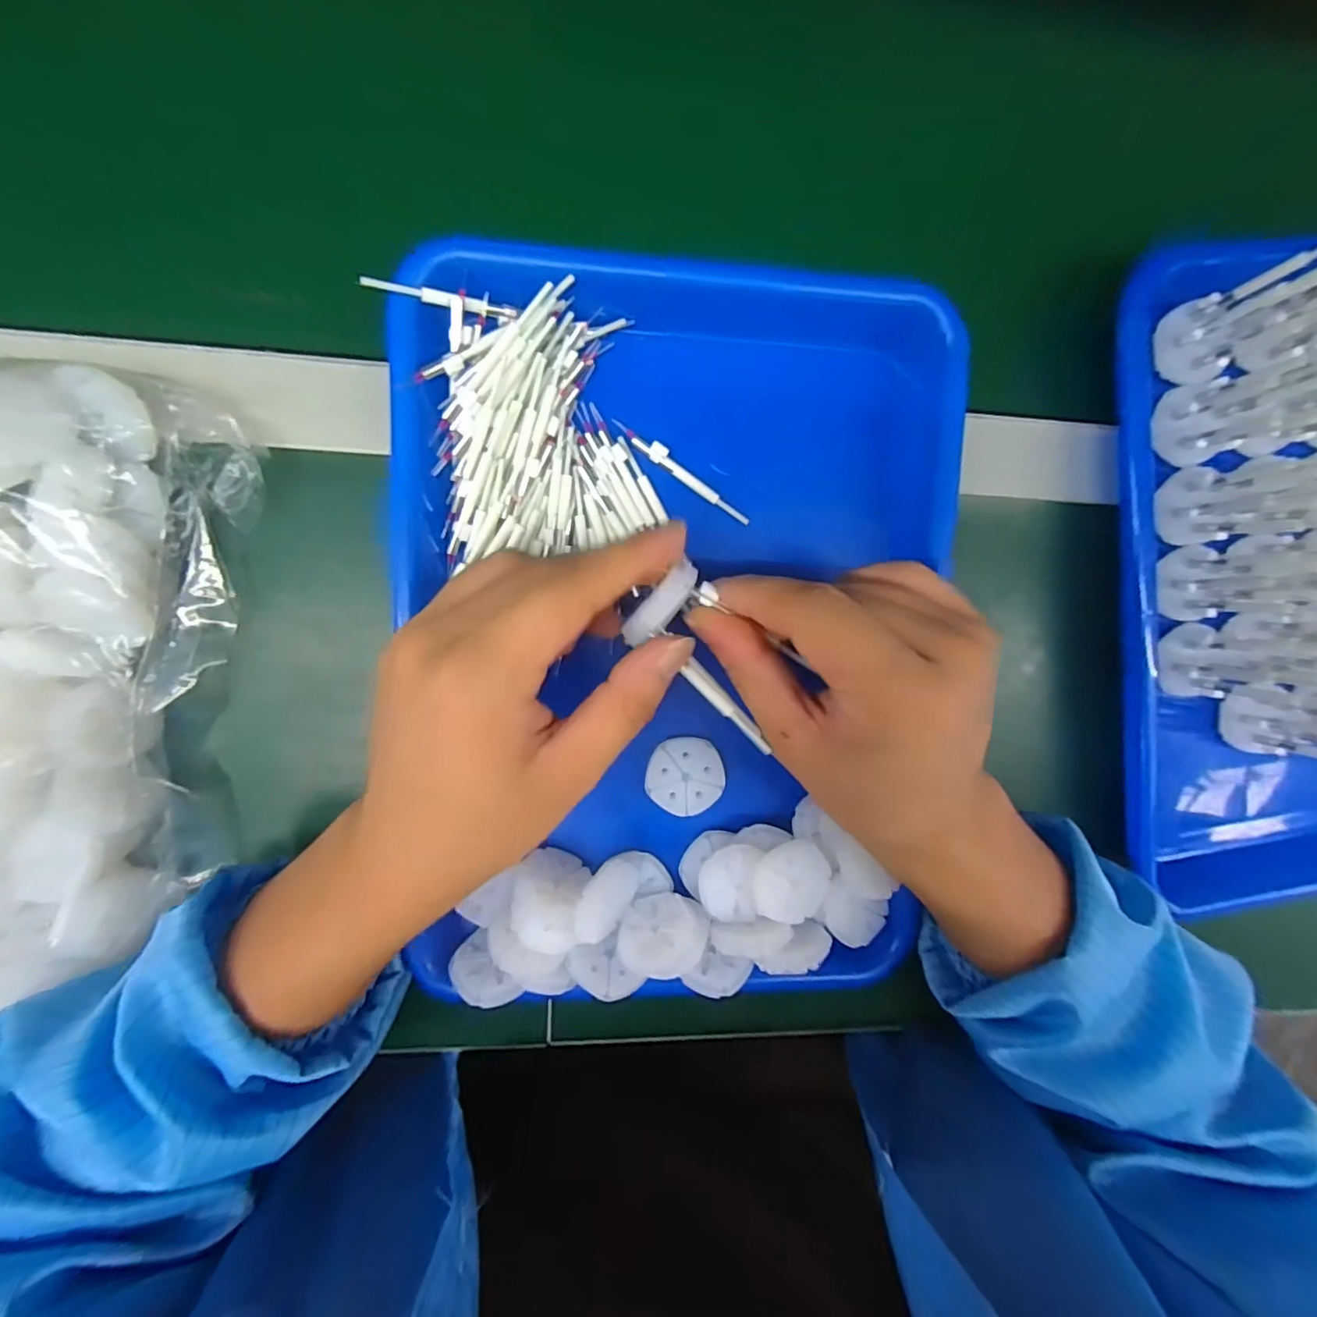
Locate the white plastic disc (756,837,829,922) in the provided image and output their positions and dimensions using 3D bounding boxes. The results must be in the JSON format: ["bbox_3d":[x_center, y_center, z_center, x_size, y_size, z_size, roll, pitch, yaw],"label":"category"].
[{"bbox_3d":[0.064,0.105,0.262,0.036,0.005,0.038,0,91,-8],"label":"white plastic disc"}]

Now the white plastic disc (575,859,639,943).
[{"bbox_3d":[-0.023,0.112,0.259,0.037,0.004,0.033,-52,133,-27],"label":"white plastic disc"}]

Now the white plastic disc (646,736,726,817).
[{"bbox_3d":[0.014,0.058,0.278,0.038,0.010,0.037,-1,97,-6],"label":"white plastic disc"}]

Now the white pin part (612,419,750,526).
[{"bbox_3d":[0.012,-0.087,0.261,0.076,0.004,0.007,36,92,-9],"label":"white pin part"}]

